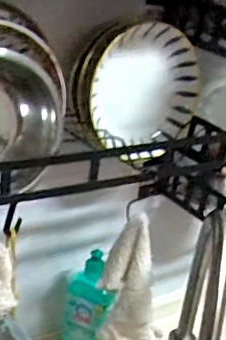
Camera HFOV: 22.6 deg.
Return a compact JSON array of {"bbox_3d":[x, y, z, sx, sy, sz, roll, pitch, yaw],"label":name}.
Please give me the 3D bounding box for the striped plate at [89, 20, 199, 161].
[{"bbox_3d":[0.052,-0.101,0.733,0.163,0.166,0.034,-5,22,-28],"label":"striped plate"}]

